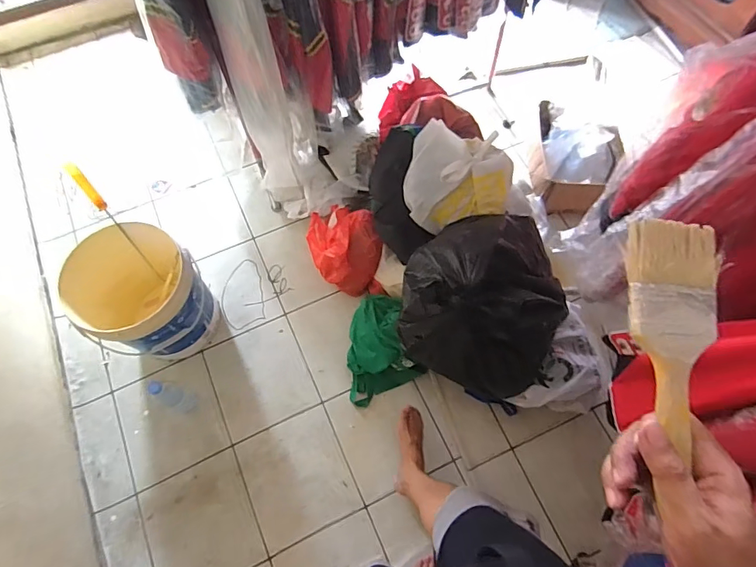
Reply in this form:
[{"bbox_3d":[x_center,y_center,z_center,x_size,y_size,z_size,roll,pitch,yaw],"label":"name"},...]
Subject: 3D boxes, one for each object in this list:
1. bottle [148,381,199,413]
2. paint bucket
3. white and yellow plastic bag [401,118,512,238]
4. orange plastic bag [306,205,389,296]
[{"bbox_3d":[-0.564,0.315,1.218,0.072,0.239,0.063,16,68,1],"label":"bottle"},{"bbox_3d":[-0.645,0.055,1.246,0.283,0.367,0.308,2,69,-5],"label":"paint bucket"},{"bbox_3d":[0.216,-0.296,1.166,0.290,0.170,0.232,-15,71,-11],"label":"white and yellow plastic bag"},{"bbox_3d":[-0.108,-0.111,1.375,0.193,0.174,0.314,-14,71,-11],"label":"orange plastic bag"}]

